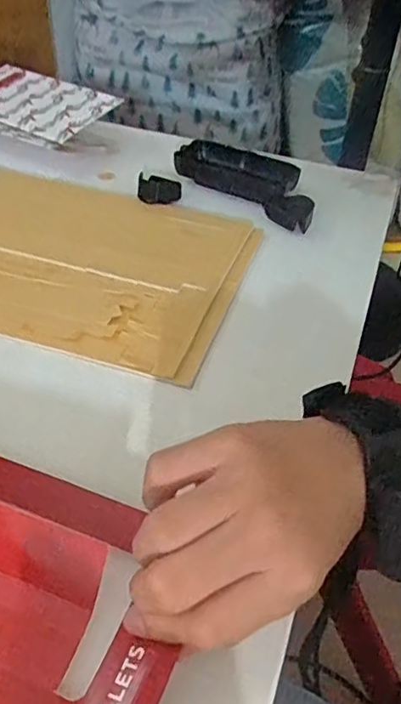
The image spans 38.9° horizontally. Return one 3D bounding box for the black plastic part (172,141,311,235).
[{"bbox_3d":[0.048,-0.156,0.515,0.141,0.025,0.062,29,47,24],"label":"black plastic part"}]

